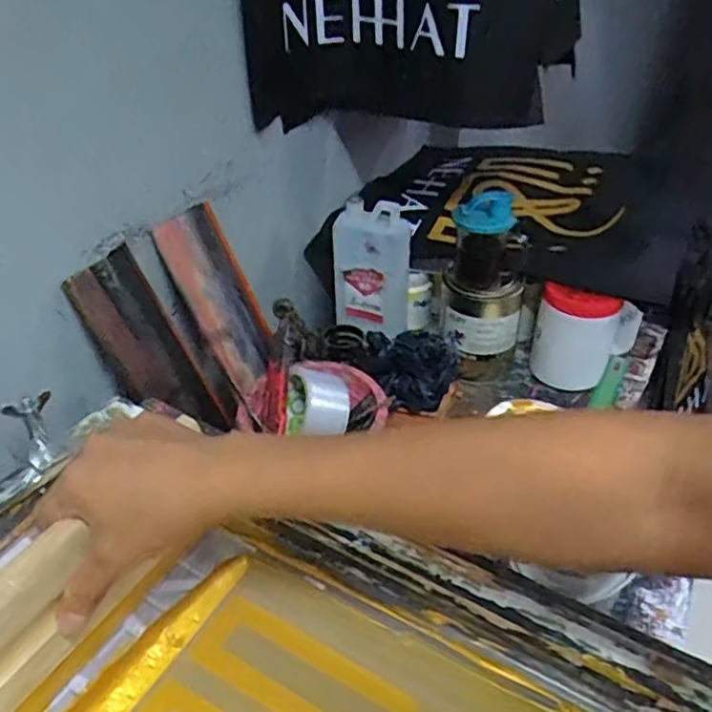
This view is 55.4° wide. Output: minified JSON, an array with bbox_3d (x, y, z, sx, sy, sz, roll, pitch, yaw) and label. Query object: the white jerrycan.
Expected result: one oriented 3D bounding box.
[{"bbox_3d":[0.024,-0.124,0.959,0.104,0.177,0.056,14,39,18],"label":"white jerrycan"}]

